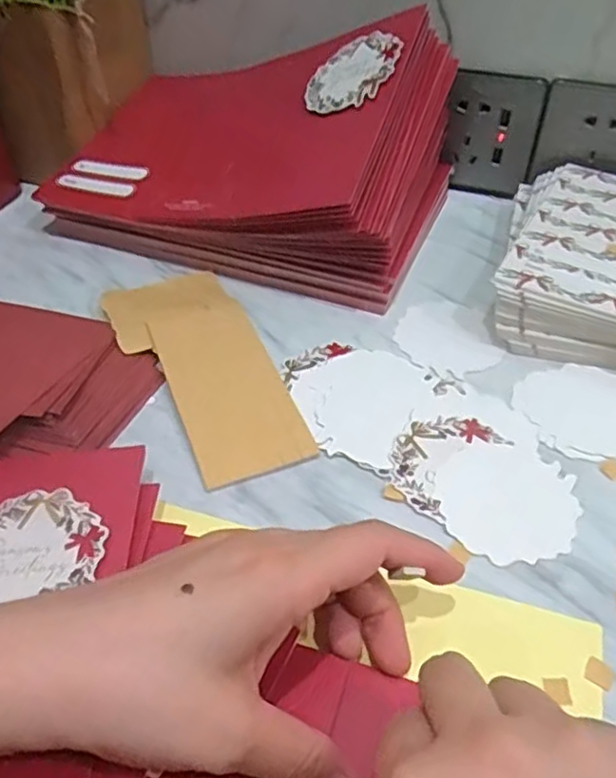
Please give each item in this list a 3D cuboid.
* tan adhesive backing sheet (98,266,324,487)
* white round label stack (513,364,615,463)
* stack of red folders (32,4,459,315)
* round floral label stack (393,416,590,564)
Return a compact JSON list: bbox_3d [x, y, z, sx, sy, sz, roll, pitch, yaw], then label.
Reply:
[{"bbox_3d":[-0.062,-0.015,0.390,0.078,0.005,0.174,-17,49,-19],"label":"tan adhesive backing sheet"},{"bbox_3d":[0.157,0.011,0.372,0.070,0.004,0.069,-1,46,1],"label":"white round label stack"},{"bbox_3d":[-0.048,-0.179,0.476,0.274,0.120,0.177,17,48,17],"label":"stack of red folders"},{"bbox_3d":[0.088,0.048,0.332,0.093,0.004,0.069,29,53,27],"label":"round floral label stack"}]

